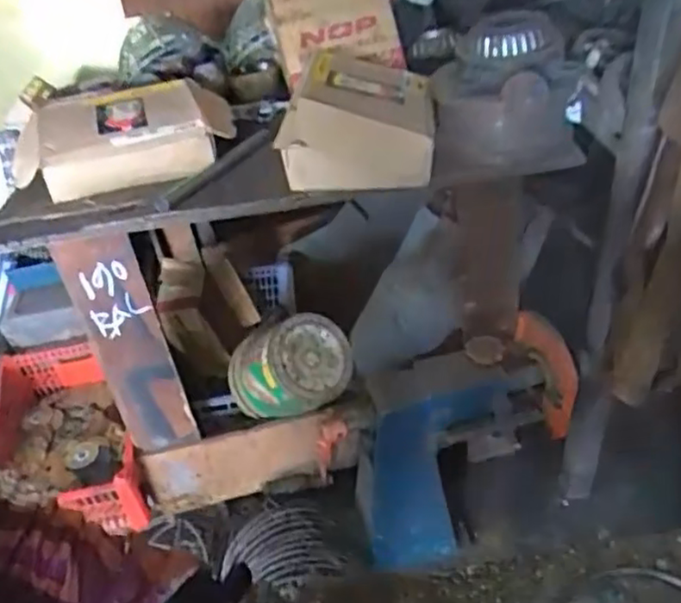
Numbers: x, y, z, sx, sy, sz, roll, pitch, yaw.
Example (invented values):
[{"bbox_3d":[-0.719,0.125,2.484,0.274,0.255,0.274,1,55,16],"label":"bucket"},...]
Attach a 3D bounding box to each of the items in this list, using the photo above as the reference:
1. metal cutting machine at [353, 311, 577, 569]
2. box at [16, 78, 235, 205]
[{"bbox_3d":[0.222,0.239,1.214,0.397,0.315,0.217,-17,39,-12],"label":"metal cutting machine"},{"bbox_3d":[-0.357,-0.287,1.134,0.340,0.096,0.244,-12,38,-5],"label":"box"}]

